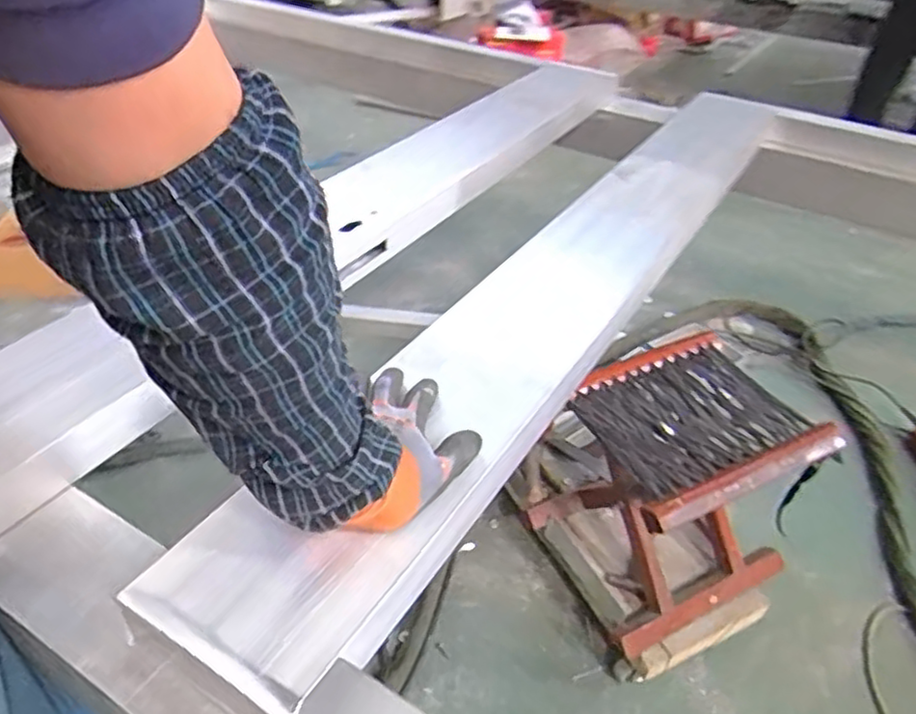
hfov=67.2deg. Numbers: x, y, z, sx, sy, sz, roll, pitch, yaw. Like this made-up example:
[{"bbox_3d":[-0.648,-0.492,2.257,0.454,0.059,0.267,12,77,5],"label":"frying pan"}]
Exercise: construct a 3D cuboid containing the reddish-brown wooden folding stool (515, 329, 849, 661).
[{"bbox_3d":[0.303,0.183,1.031,0.314,0.304,0.309,-17,43,-24],"label":"reddish-brown wooden folding stool"}]

